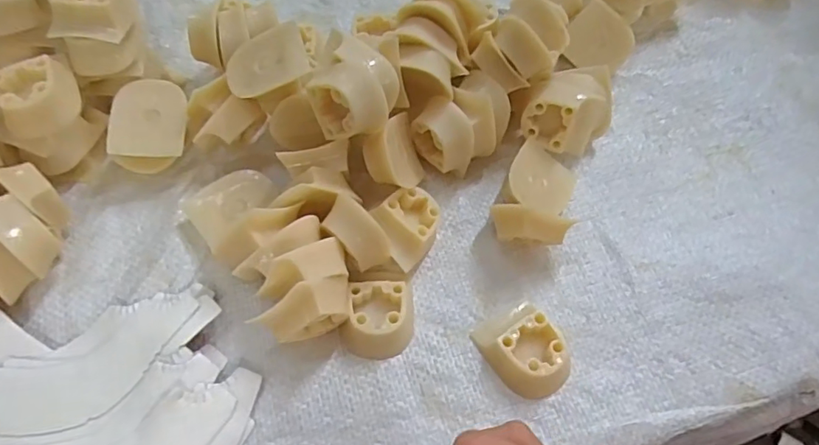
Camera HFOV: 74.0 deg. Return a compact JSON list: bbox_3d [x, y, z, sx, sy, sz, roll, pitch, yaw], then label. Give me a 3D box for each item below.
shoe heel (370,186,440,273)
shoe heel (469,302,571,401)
[{"bbox_3d":[-0.003,0.002,0.297,0.033,0.022,0.040,34,48,-3],"label":"shoe heel"},{"bbox_3d":[0.059,0.065,0.274,0.035,0.018,0.045,-27,65,-16],"label":"shoe heel"}]

